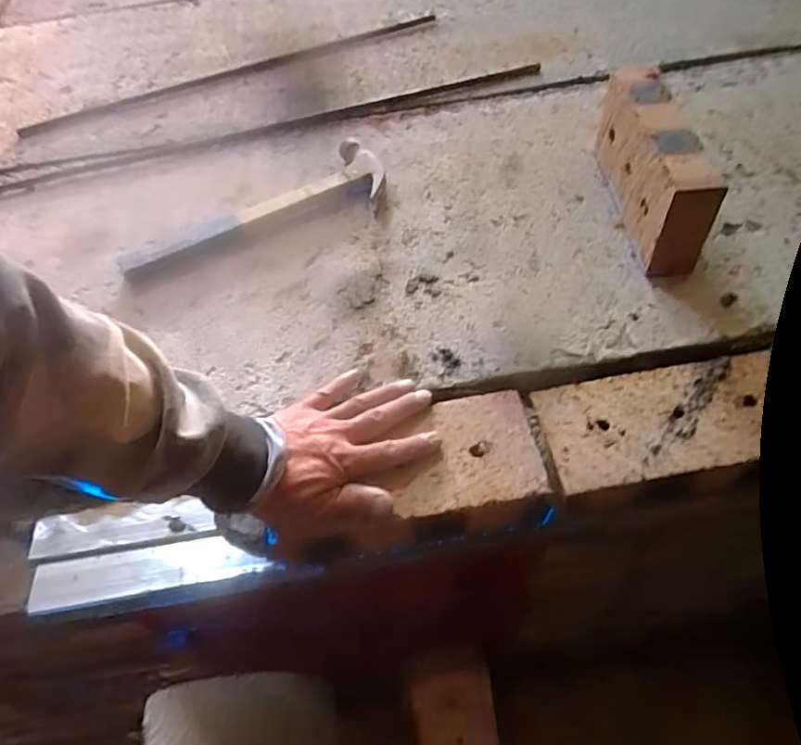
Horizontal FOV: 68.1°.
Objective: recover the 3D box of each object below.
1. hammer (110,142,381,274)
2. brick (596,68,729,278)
[{"bbox_3d":[-0.180,-0.202,0.717,0.321,0.027,0.100,-21,54,-10],"label":"hammer"},{"bbox_3d":[0.273,-0.224,0.645,0.058,0.116,0.229,-4,53,2],"label":"brick"}]

